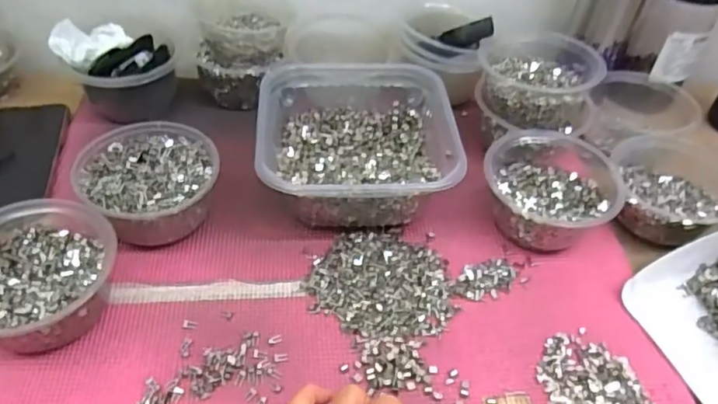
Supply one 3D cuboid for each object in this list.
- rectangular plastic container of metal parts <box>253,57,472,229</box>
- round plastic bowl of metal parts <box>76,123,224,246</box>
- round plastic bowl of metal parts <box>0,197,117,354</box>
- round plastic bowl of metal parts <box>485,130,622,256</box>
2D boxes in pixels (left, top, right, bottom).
[{"bbox_3d":[-0.004,-0.055,0.532,0.167,0.068,0.163,0,45,-5],"label":"rectangular plastic container of metal parts"},{"bbox_3d":[-0.178,-0.015,0.497,0.108,0.060,0.114,2,45,-2],"label":"round plastic bowl of metal parts"},{"bbox_3d":[-0.235,0.056,0.419,0.110,0.066,0.102,2,45,-2],"label":"round plastic bowl of metal parts"},{"bbox_3d":[0.170,-0.016,0.523,0.112,0.062,0.126,15,46,10],"label":"round plastic bowl of metal parts"}]

